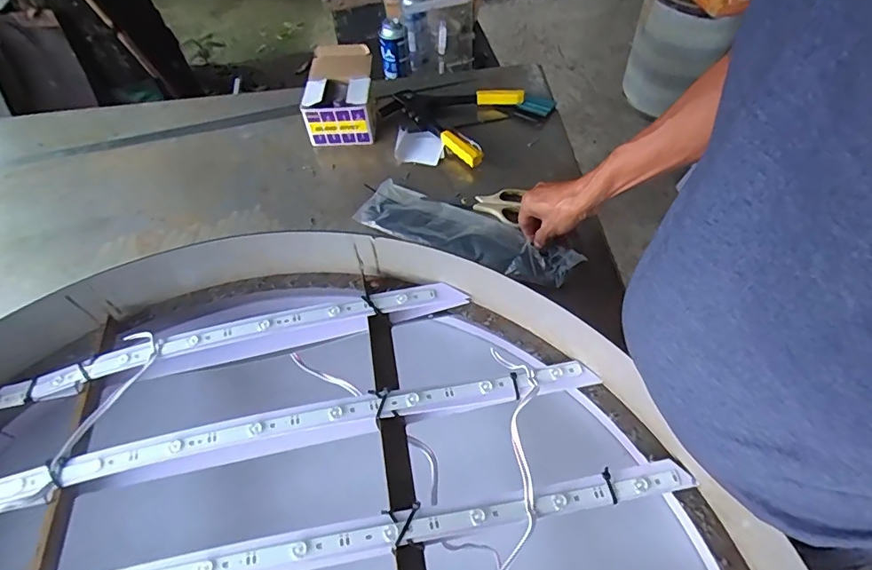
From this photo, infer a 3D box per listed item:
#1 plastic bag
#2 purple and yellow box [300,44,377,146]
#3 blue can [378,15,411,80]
[{"bbox_3d":[0.039,-0.080,0.734,0.337,0.019,0.099,23,60,24],"label":"plastic bag"},{"bbox_3d":[-0.172,-0.347,0.898,0.120,0.082,0.183,-4,56,1],"label":"purple and yellow box"},{"bbox_3d":[-0.098,-0.554,1.161,0.061,0.130,0.053,-4,56,0],"label":"blue can"}]

